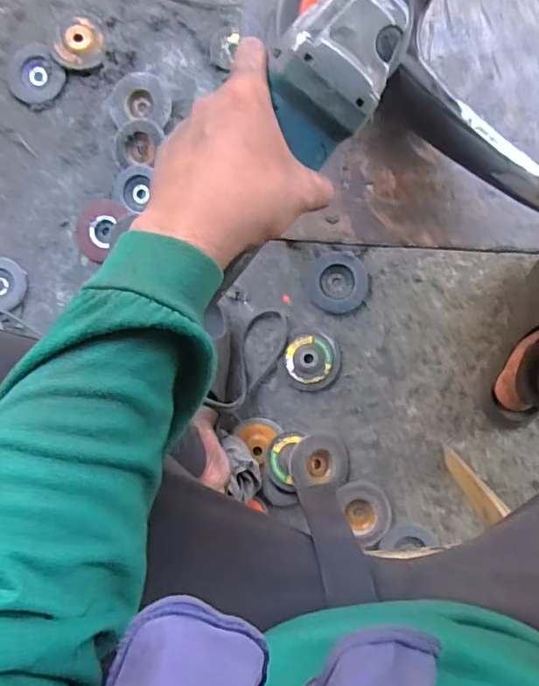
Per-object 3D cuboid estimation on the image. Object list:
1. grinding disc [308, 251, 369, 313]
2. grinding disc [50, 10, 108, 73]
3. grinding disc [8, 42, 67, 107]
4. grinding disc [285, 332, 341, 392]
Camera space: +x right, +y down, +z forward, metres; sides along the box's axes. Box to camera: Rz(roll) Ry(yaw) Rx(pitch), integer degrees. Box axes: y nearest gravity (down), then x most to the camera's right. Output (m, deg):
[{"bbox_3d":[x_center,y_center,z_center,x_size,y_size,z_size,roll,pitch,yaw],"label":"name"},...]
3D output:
[{"bbox_3d":[0.109,-0.096,0.871,0.089,0.014,0.092,0,90,3],"label":"grinding disc"},{"bbox_3d":[-0.299,-0.480,0.875,0.083,0.021,0.089,0,90,3],"label":"grinding disc"},{"bbox_3d":[-0.376,-0.430,0.883,0.085,0.009,0.088,0,96,-1],"label":"grinding disc"},{"bbox_3d":[0.068,0.030,0.871,0.084,0.009,0.090,0,90,3],"label":"grinding disc"}]

